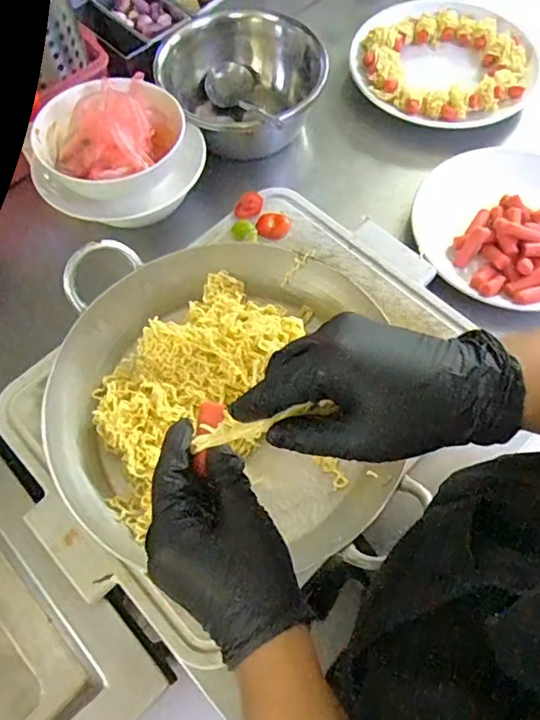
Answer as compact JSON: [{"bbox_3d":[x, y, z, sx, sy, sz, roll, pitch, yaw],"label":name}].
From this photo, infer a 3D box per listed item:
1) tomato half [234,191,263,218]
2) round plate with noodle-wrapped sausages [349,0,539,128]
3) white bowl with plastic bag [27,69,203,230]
[{"bbox_3d":[-0.026,-0.184,0.637,0.028,0.012,0.037,28,69,14],"label":"tomato half"},{"bbox_3d":[0.243,-0.423,0.758,0.241,0.031,0.241,-1,65,1],"label":"round plate with noodle-wrapped sausages"},{"bbox_3d":[-0.171,-0.238,0.599,0.178,0.096,0.161,1,65,2],"label":"white bowl with plastic bag"}]

